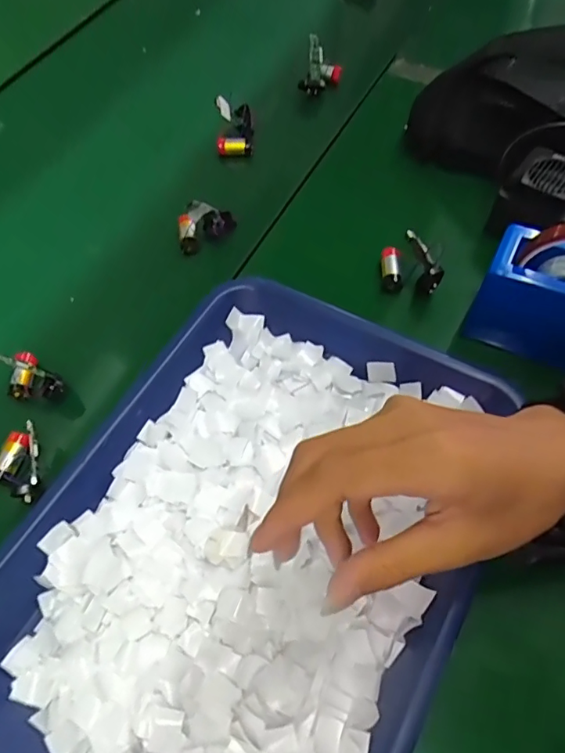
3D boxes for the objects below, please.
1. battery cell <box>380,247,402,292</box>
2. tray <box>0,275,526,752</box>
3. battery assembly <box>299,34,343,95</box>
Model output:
[{"bbox_3d":[0.092,-0.090,0.422,0.015,0.015,0.037,2,62,3],"label":"battery cell"},{"bbox_3d":[-0.022,0.095,0.311,0.249,0.037,0.329,26,66,15],"label":"tray"},{"bbox_3d":[0.041,-0.333,0.540,0.045,0.054,0.022,2,62,3],"label":"battery assembly"}]

